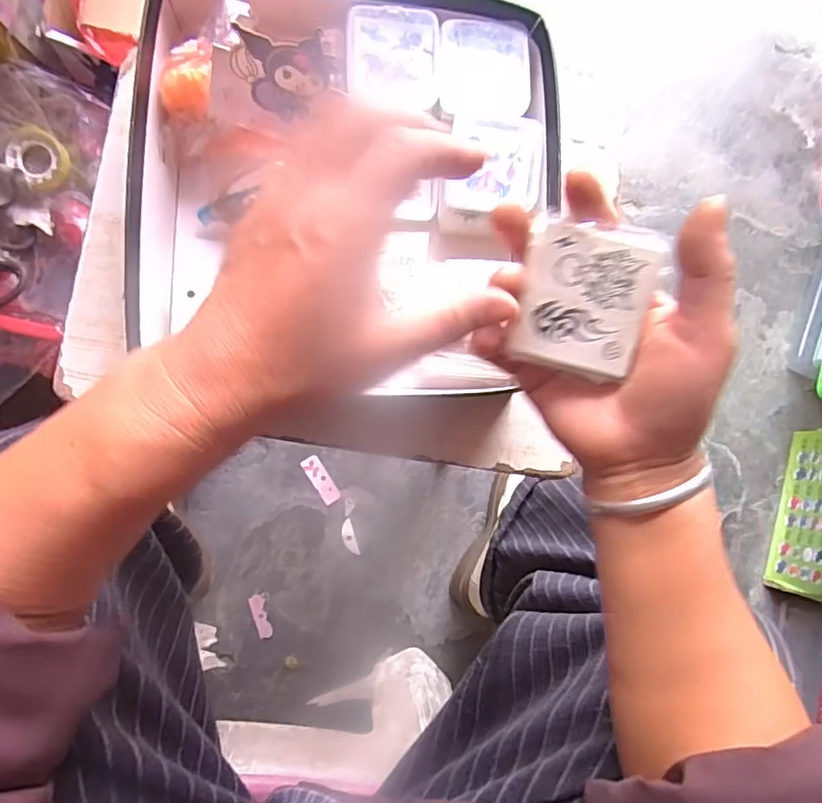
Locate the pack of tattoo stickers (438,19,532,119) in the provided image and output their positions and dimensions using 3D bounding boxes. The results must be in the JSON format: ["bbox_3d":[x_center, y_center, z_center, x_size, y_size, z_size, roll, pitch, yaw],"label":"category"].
[{"bbox_3d":[0.044,-0.196,0.324,0.053,0.014,0.051,-1,86,-8],"label":"pack of tattoo stickers"}]

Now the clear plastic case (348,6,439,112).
[{"bbox_3d":[-0.011,-0.200,0.322,0.051,0.008,0.053,1,100,-7],"label":"clear plastic case"}]

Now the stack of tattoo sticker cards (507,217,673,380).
[{"bbox_3d":[0.079,-0.046,0.247,0.055,0.004,0.064,11,102,4],"label":"stack of tattoo sticker cards"}]

